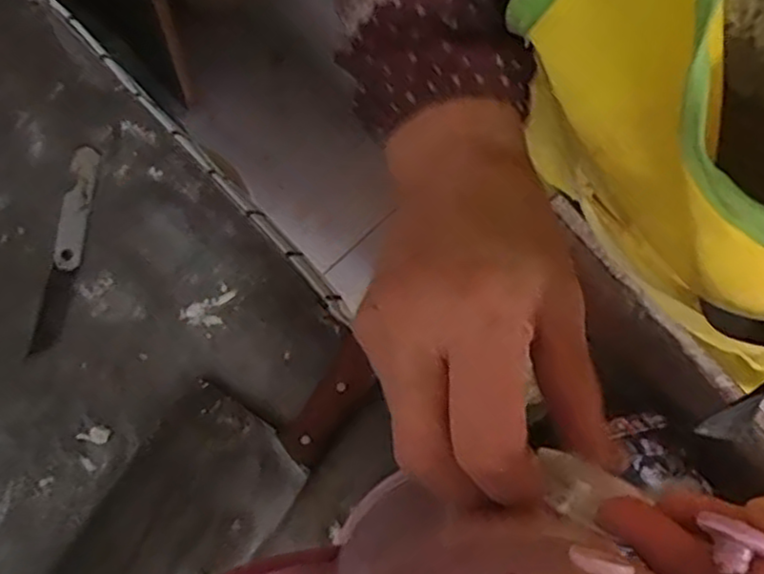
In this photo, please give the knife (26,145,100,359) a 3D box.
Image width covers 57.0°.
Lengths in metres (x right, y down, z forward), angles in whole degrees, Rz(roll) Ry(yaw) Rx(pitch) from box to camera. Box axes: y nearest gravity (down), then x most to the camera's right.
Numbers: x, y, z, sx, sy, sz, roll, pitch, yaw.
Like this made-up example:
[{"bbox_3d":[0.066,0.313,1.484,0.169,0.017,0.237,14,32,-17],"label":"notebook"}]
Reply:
[{"bbox_3d":[-0.219,-0.026,0.487,0.021,0.006,0.146,9,80,2],"label":"knife"}]

